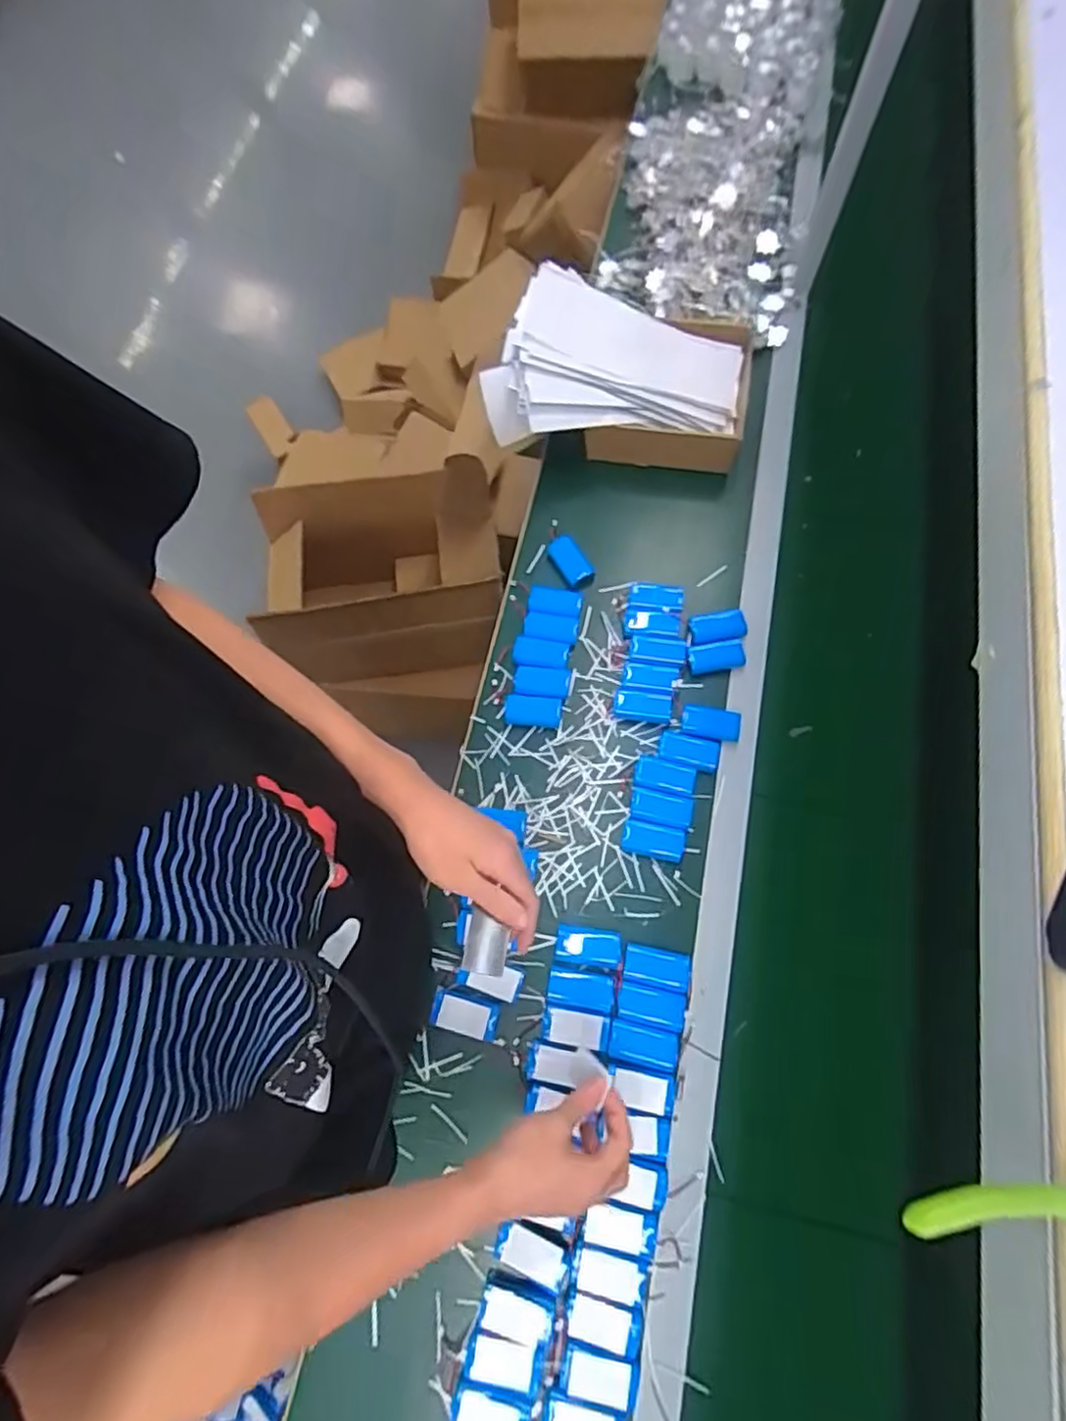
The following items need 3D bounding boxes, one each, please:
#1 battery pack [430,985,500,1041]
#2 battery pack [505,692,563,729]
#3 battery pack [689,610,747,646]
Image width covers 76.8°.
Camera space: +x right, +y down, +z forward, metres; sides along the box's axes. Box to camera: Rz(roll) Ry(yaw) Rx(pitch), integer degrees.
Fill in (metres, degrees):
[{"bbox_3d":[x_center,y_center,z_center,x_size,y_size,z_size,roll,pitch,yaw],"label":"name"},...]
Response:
[{"bbox_3d":[-0.071,0.316,0.698,0.069,0.018,0.039,14,71,7],"label":"battery pack"},{"bbox_3d":[0.001,0.001,0.821,0.066,0.017,0.040,7,70,5],"label":"battery pack"},{"bbox_3d":[0.229,-0.102,0.830,0.066,0.016,0.040,-6,69,0],"label":"battery pack"}]

